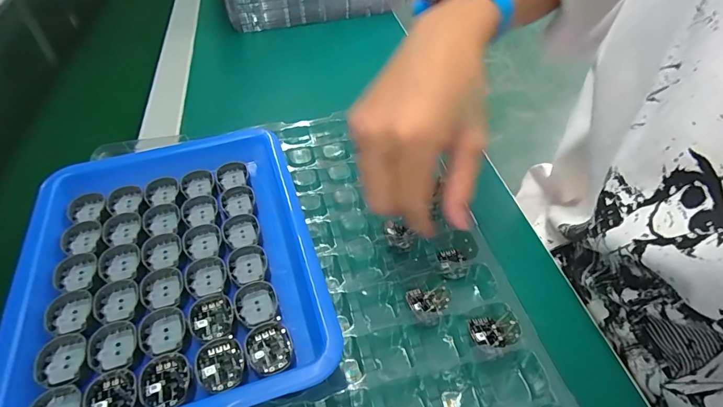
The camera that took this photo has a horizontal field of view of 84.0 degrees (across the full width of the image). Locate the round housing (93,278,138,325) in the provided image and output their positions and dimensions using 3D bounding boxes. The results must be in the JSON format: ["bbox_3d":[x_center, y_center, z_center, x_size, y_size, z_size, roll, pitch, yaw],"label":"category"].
[{"bbox_3d":[-0.151,0.060,0.245,0.024,0.006,0.030,-17,51,-13],"label":"round housing"}]

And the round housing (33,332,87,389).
[{"bbox_3d":[-0.165,0.085,0.218,0.023,0.006,0.029,-18,51,-13],"label":"round housing"}]

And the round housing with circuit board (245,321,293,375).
[{"bbox_3d":[-0.052,0.082,0.227,0.024,0.007,0.030,-20,51,-15],"label":"round housing with circuit board"}]

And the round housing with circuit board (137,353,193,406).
[{"bbox_3d":[-0.104,0.093,0.212,0.025,0.004,0.029,-17,51,-12],"label":"round housing with circuit board"}]

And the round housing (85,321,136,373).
[{"bbox_3d":[-0.141,0.081,0.226,0.024,0.005,0.029,-17,51,-13],"label":"round housing"}]

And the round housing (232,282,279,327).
[{"bbox_3d":[-0.064,0.061,0.245,0.025,0.004,0.028,-14,50,-10],"label":"round housing"}]

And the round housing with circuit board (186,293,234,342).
[{"bbox_3d":[-0.089,0.066,0.237,0.025,0.006,0.029,-22,52,-16],"label":"round housing with circuit board"}]

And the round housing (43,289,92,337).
[{"bbox_3d":[-0.175,0.065,0.238,0.023,0.005,0.030,-14,50,-10],"label":"round housing"}]

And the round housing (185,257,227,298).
[{"bbox_3d":[-0.100,0.047,0.257,0.025,0.006,0.028,-8,49,-5],"label":"round housing"}]

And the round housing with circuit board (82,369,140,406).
[{"bbox_3d":[-0.128,0.100,0.205,0.025,0.004,0.029,-28,54,-20],"label":"round housing with circuit board"}]

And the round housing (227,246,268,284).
[{"bbox_3d":[-0.075,0.039,0.263,0.025,0.004,0.029,-20,51,-15],"label":"round housing"}]

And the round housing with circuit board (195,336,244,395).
[{"bbox_3d":[-0.077,0.086,0.216,0.024,0.006,0.029,-16,50,-12],"label":"round housing with circuit board"}]

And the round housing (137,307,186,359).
[{"bbox_3d":[-0.115,0.074,0.231,0.025,0.005,0.028,-19,51,-14],"label":"round housing"}]

